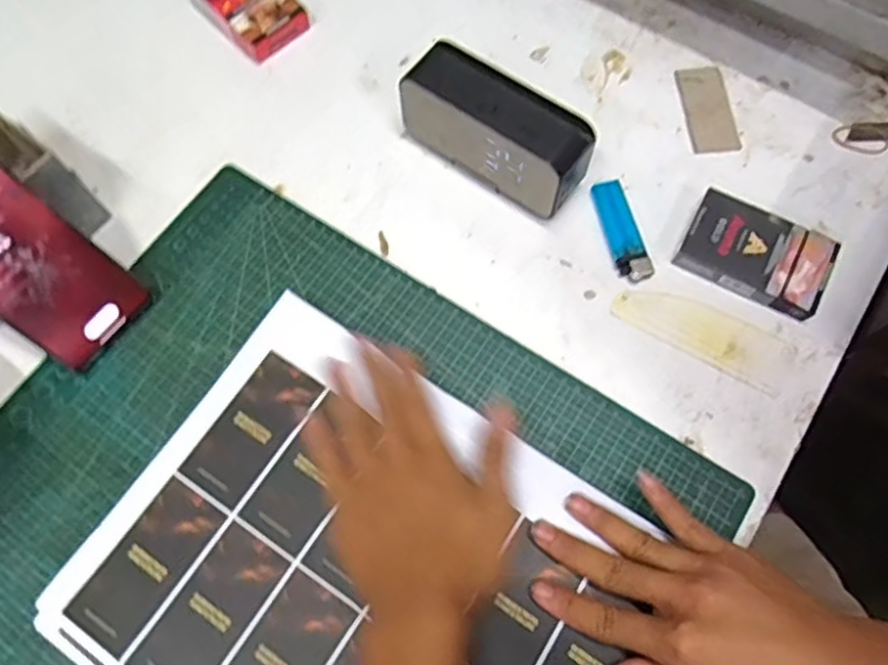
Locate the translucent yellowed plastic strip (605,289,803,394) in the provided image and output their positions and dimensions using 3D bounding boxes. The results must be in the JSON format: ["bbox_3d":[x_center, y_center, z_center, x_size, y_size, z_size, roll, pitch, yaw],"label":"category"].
[{"bbox_3d":[0.179,-0.001,0.455,0.122,0.004,0.040,29,72,12],"label":"translucent yellowed plastic strip"}]

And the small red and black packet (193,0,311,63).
[{"bbox_3d":[-0.165,-0.277,0.557,0.061,0.023,0.097,-38,73,-13],"label":"small red and black packet"}]

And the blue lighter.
[{"bbox_3d":[0.129,-0.075,0.481,0.024,0.008,0.082,-12,69,-4],"label":"blue lighter"}]

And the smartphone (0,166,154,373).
[{"bbox_3d":[-0.269,-0.049,0.415,0.070,0.159,0.007,-51,34,-16],"label":"smartphone"}]

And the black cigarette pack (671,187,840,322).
[{"bbox_3d":[0.221,-0.057,0.469,0.096,0.020,0.066,30,72,12],"label":"black cigarette pack"}]

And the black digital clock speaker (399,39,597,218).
[{"bbox_3d":[0.038,-0.145,0.481,0.139,0.073,0.044,36,74,14],"label":"black digital clock speaker"}]

